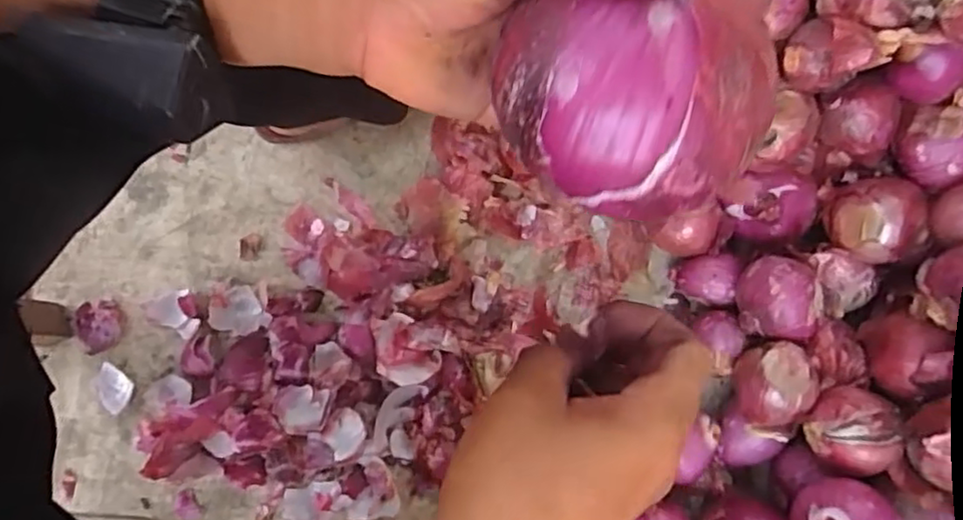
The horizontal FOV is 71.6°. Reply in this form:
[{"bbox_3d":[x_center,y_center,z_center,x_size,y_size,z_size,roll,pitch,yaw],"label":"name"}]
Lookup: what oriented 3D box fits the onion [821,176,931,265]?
[{"bbox_3d":[0.393,-0.041,0.667,0.080,0.061,0.079,15,79,2],"label":"onion"}]

